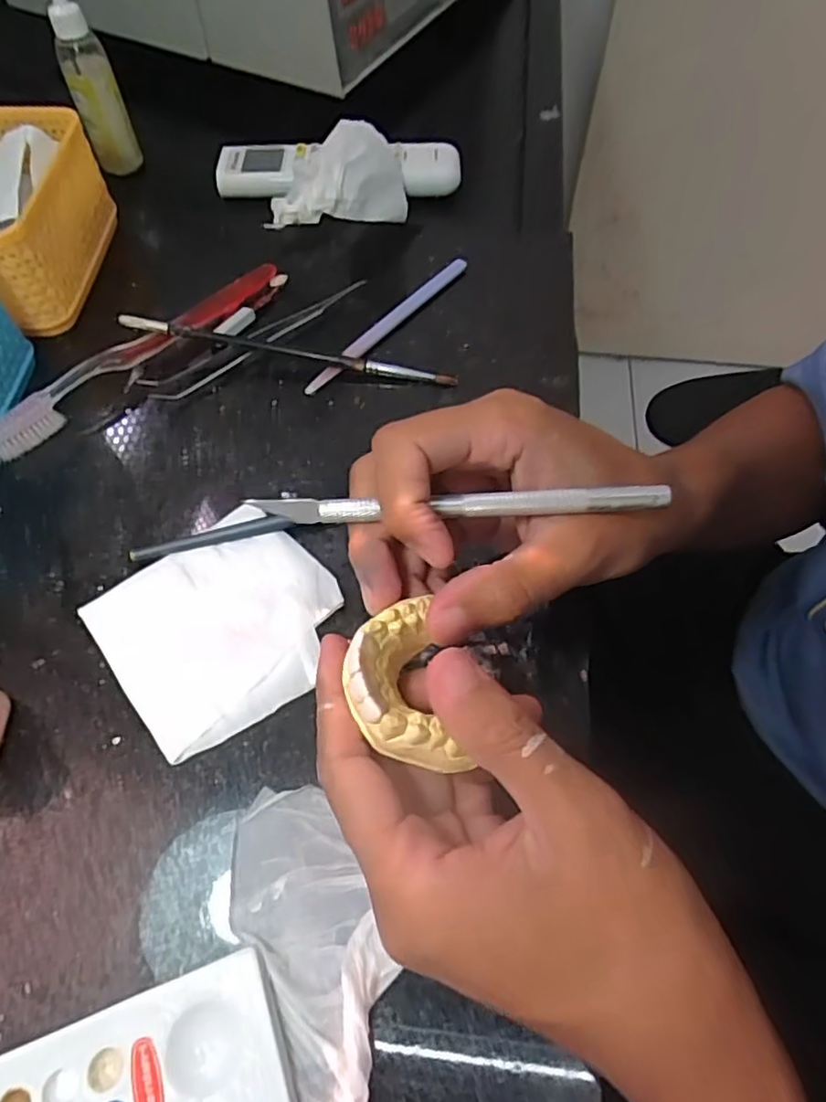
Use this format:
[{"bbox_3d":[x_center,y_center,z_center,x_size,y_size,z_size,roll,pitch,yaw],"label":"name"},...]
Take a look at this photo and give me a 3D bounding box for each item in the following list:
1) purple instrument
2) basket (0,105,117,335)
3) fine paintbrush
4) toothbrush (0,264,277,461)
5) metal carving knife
[{"bbox_3d":[-0.013,-0.136,0.375,0.010,0.007,0.140,36,66,18],"label":"purple instrument"},{"bbox_3d":[-0.266,-0.199,0.379,0.137,0.059,0.135,3,60,1],"label":"basket"},{"bbox_3d":[-0.069,-0.111,0.354,0.187,0.018,0.007,8,60,4],"label":"fine paintbrush"},{"bbox_3d":[-0.151,-0.112,0.356,0.014,0.015,0.186,39,67,20],"label":"toothbrush"},{"bbox_3d":[0.014,-0.016,0.211,0.134,0.005,0.008,-2,60,2],"label":"metal carving knife"}]

